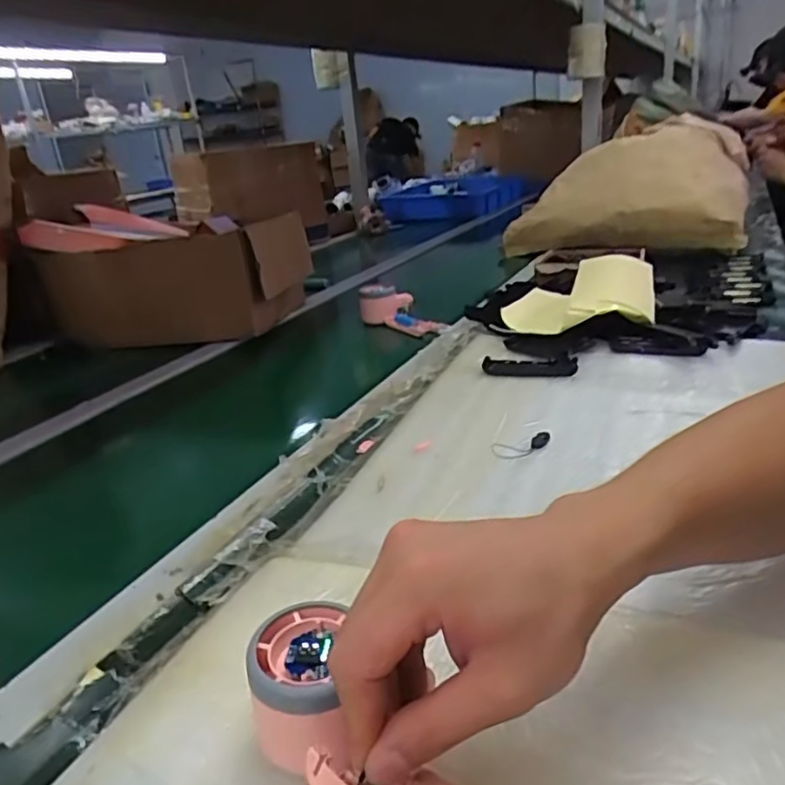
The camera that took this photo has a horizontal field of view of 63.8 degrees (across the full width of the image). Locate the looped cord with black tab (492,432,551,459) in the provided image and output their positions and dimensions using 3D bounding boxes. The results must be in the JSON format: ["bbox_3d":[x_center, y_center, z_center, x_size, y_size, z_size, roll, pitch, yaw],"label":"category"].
[{"bbox_3d":[0.115,0.045,0.555,0.062,0.008,0.020,-15,23,-19],"label":"looped cord with black tab"}]

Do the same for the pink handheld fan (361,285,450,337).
[{"bbox_3d":[0.020,-0.116,0.954,0.085,0.054,0.151,-22,42,-33],"label":"pink handheld fan"}]

